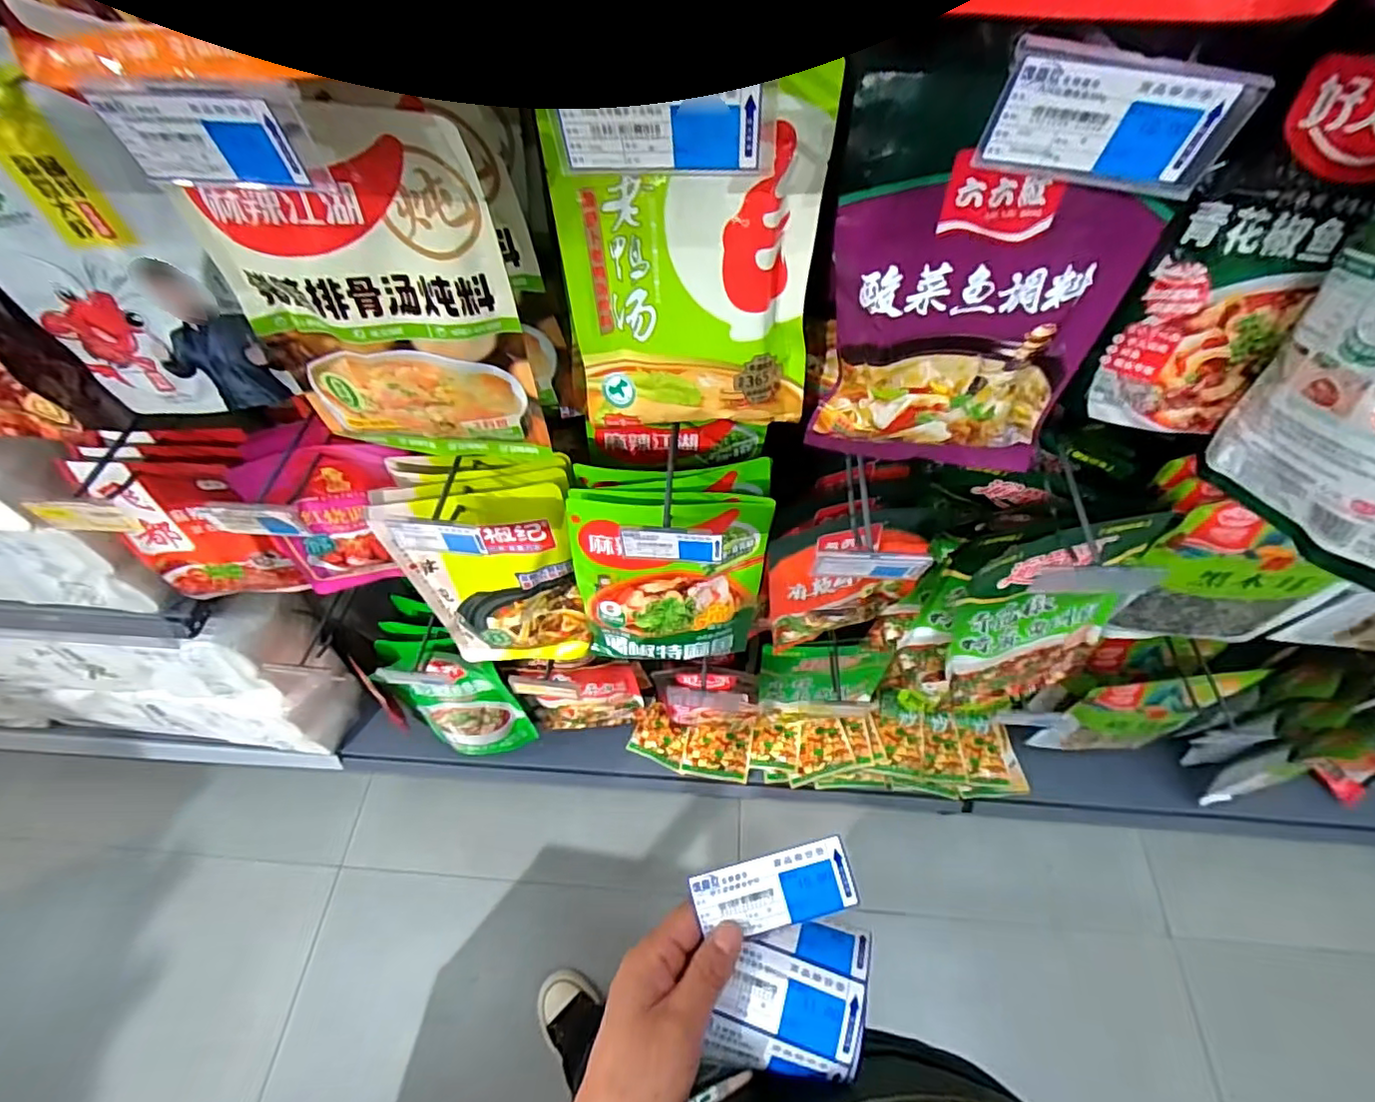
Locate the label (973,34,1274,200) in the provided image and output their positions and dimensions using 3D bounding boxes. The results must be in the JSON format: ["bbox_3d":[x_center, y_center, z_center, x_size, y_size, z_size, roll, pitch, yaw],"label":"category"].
[{"bbox_3d":[0.179,-0.180,0.258,0.102,0.051,0.008,3,56,4],"label":"label"}]

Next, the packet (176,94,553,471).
[{"bbox_3d":[-0.214,-0.158,0.442,0.185,0.269,0.022,1,56,2],"label":"packet"}]

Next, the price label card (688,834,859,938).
[{"bbox_3d":[0.049,0.190,0.344,0.086,0.004,0.037,-17,77,1],"label":"price label card"}]

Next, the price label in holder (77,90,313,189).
[{"bbox_3d":[-0.231,-0.195,0.295,0.089,0.038,0.008,4,56,4],"label":"price label in holder"}]

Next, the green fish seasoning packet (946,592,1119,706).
[{"bbox_3d":[0.398,0.116,0.727,0.215,0.202,0.056,-6,56,-3],"label":"green fish seasoning packet"}]

